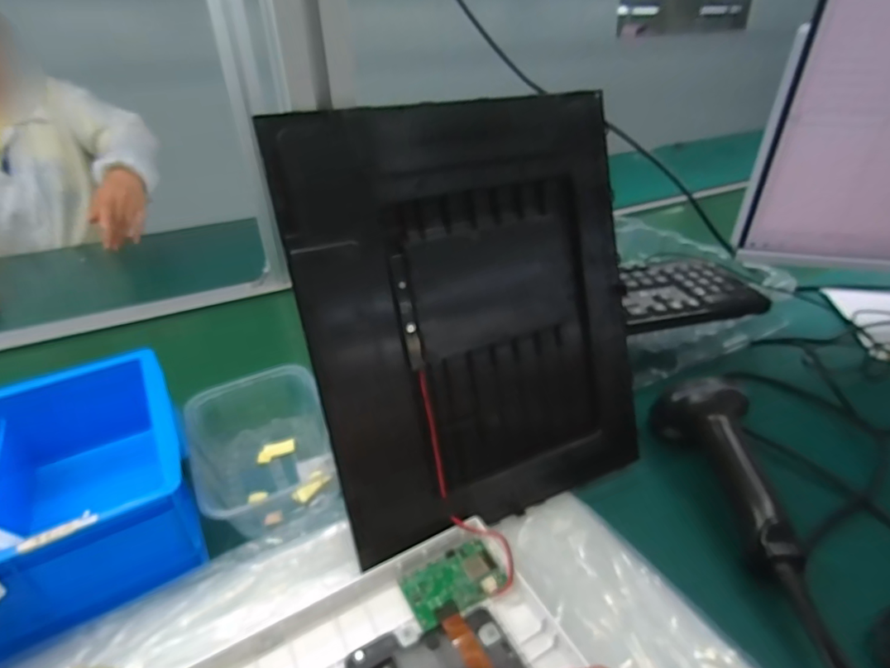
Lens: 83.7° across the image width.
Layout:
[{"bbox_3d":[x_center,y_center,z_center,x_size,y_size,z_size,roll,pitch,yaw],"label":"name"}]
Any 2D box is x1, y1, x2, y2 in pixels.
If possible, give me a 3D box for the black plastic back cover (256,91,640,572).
[{"bbox_3d":[0.030,-0.007,0.346,0.241,0.283,0.015,-15,13,-23],"label":"black plastic back cover"}]

